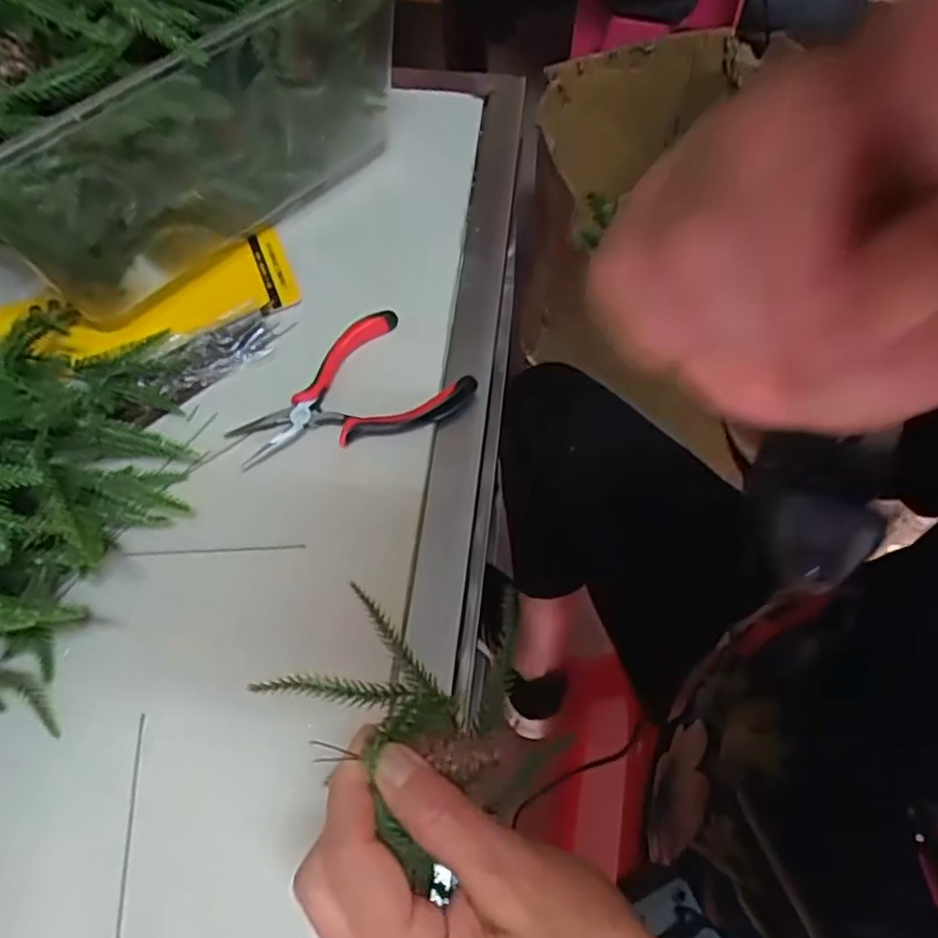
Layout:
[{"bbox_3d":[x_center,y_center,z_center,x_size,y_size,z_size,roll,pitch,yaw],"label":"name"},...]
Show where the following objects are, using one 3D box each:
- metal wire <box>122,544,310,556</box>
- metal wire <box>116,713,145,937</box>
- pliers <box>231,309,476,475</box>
[{"bbox_3d":[-0.142,0.045,0.373,0.098,0.005,0.004,-2,64,-2],"label":"metal wire"},{"bbox_3d":[-0.158,0.167,0.309,0.004,0.004,0.100,-4,64,-3],"label":"metal wire"},{"bbox_3d":[-0.070,-0.036,0.401,0.128,0.018,0.081,-41,71,-18],"label":"pliers"}]

